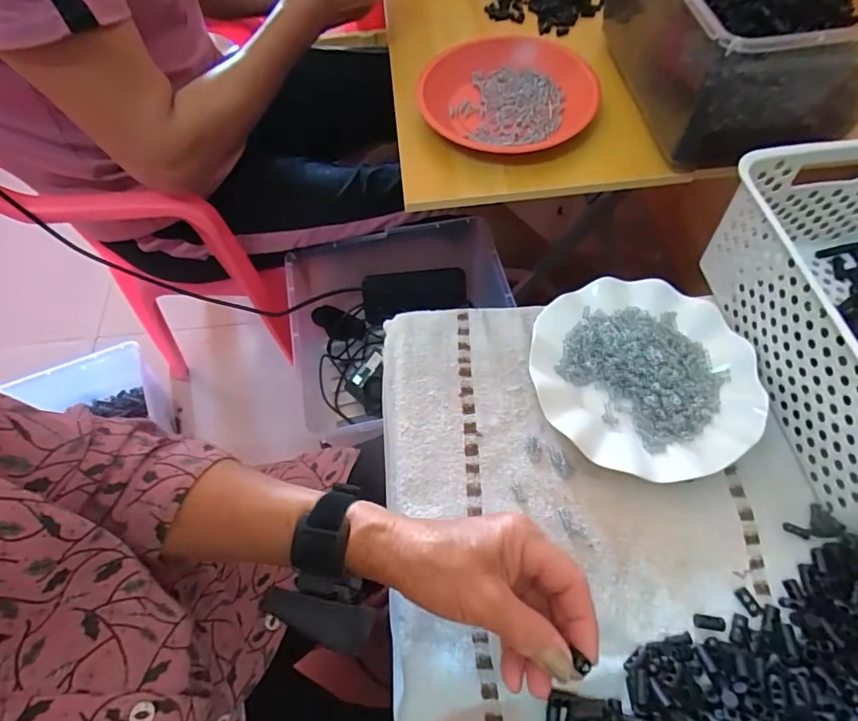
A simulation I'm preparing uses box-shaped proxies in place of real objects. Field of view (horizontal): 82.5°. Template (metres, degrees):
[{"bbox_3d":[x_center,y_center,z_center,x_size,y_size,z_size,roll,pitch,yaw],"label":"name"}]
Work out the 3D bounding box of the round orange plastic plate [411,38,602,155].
[{"bbox_3d":[0.085,-0.295,0.546,0.190,0.040,0.198,-1,62,1],"label":"round orange plastic plate"}]

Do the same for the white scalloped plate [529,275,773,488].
[{"bbox_3d":[0.181,0.011,0.419,0.179,0.024,0.179,-1,62,1],"label":"white scalloped plate"}]

